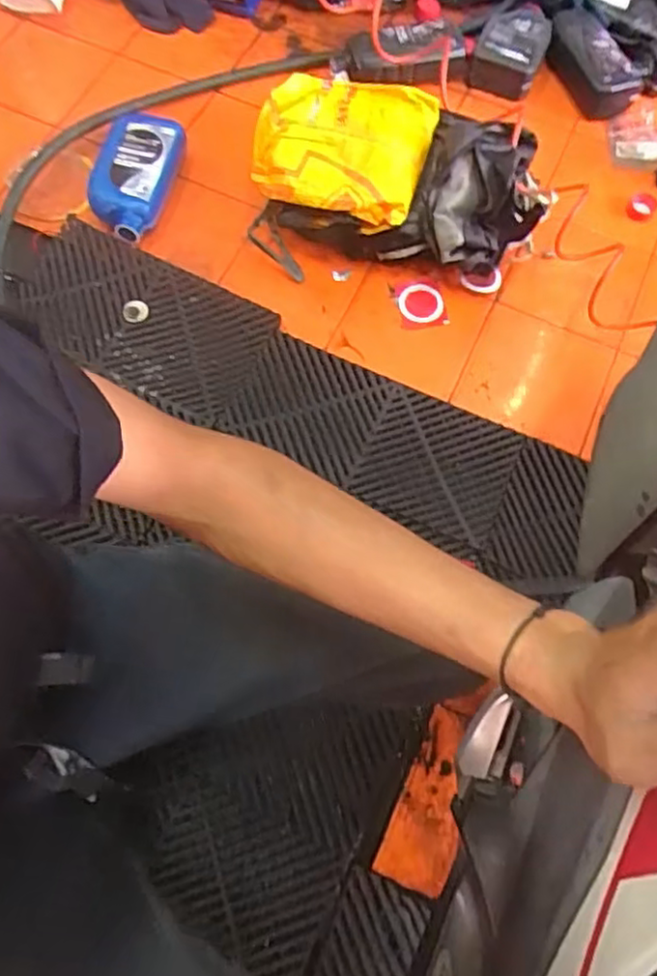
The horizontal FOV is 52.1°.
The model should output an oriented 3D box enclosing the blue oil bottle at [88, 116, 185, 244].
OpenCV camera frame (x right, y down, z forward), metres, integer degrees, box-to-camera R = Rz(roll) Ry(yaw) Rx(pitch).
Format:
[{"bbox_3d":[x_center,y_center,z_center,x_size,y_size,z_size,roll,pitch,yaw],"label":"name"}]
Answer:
[{"bbox_3d":[-0.314,-0.498,1.073,0.125,0.051,0.224,10,69,2],"label":"blue oil bottle"}]

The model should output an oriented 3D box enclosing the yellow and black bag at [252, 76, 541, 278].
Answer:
[{"bbox_3d":[0.107,-0.466,1.051,0.440,0.163,0.270,9,69,1],"label":"yellow and black bag"}]

